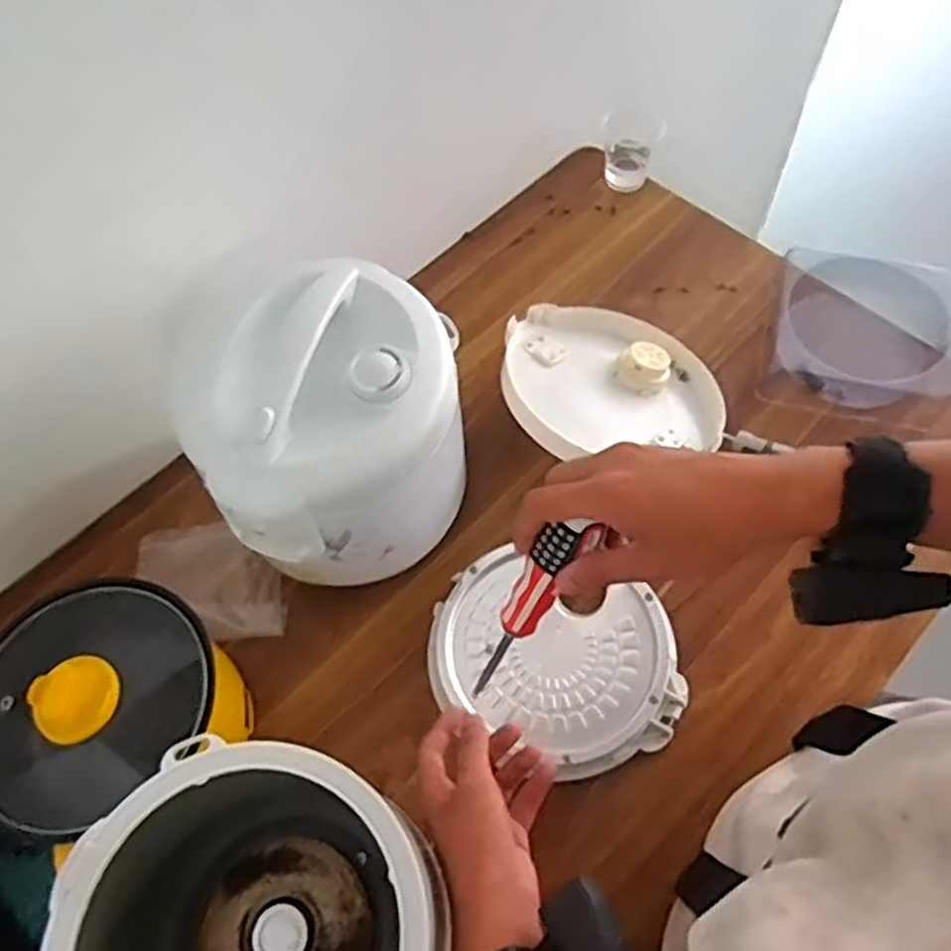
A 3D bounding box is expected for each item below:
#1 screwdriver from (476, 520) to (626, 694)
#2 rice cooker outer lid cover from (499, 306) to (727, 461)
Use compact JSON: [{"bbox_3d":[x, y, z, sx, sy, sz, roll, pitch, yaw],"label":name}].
[{"bbox_3d":[0.032,0.078,0.476,0.021,0.152,0.026,-19,57,-40],"label":"screwdriver"},{"bbox_3d":[0.124,-0.079,0.722,0.201,0.040,0.207,-4,51,-20],"label":"rice cooker outer lid cover"}]

